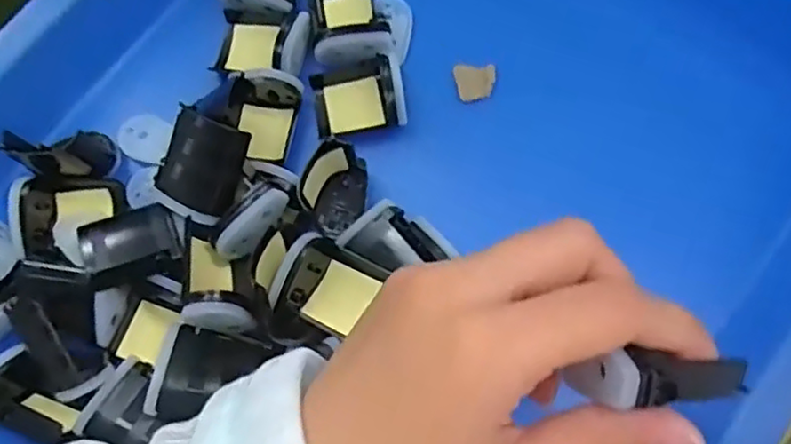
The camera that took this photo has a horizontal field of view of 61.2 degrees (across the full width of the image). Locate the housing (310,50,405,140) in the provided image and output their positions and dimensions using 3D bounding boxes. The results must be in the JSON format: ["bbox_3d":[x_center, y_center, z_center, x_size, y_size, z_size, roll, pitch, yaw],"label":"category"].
[{"bbox_3d":[-0.017,-0.057,0.302,0.040,0.018,0.033,-9,75,-1],"label":"housing"}]

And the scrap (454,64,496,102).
[{"bbox_3d":[0.037,-0.066,0.310,0.018,0.004,0.017,-9,75,-1],"label":"scrap"}]

